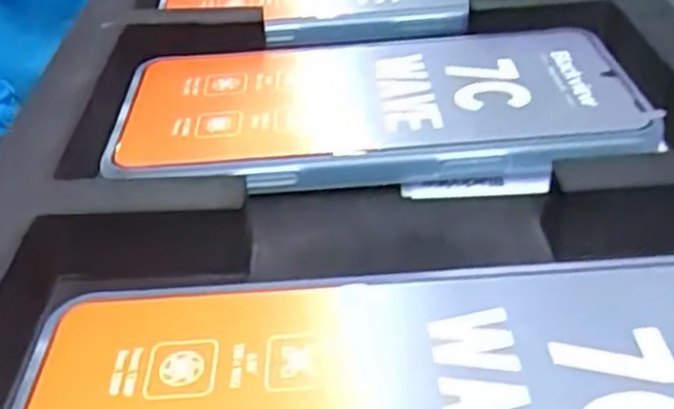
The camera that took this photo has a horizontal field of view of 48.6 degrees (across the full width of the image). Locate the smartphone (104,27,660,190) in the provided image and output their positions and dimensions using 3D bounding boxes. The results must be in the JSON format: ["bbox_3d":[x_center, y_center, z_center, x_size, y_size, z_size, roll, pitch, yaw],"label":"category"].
[{"bbox_3d":[0.011,-0.034,0.245,0.162,0.011,0.080,-2,39,0],"label":"smartphone"}]

